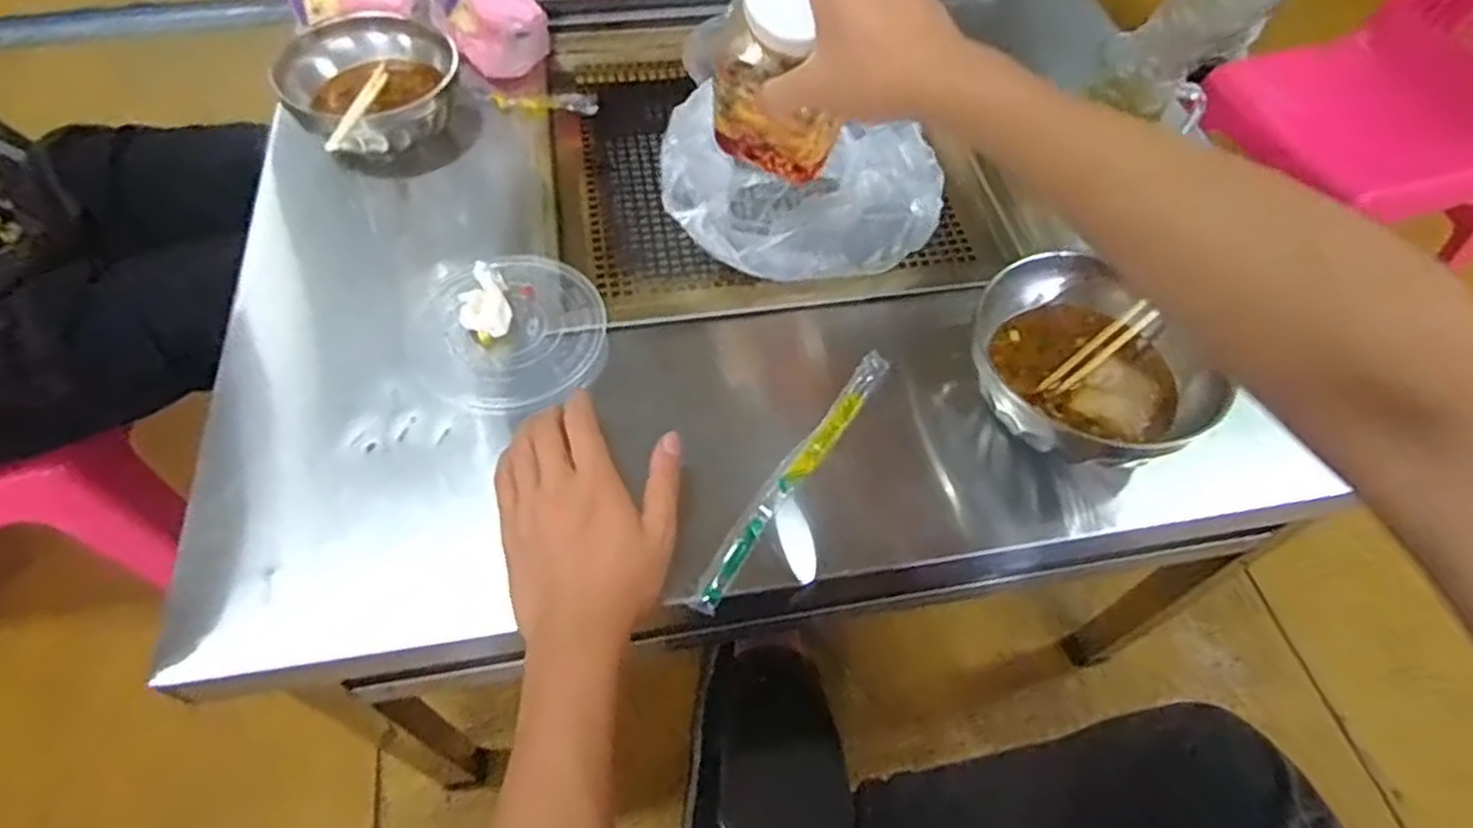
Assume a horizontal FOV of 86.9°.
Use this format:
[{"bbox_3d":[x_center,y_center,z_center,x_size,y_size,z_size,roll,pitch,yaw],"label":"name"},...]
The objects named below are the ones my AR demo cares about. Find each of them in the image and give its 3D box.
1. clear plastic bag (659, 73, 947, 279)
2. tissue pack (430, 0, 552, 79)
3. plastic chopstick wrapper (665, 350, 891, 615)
[{"bbox_3d":[0.055,-0.181,0.657,0.227,0.109,0.140,0,57,-2],"label":"clear plastic bag"},{"bbox_3d":[-0.240,-0.387,0.755,0.065,0.074,0.109,-38,65,-23],"label":"tissue pack"},{"bbox_3d":[0.041,0.040,0.540,0.021,0.010,0.242,32,61,18],"label":"plastic chopstick wrapper"}]

